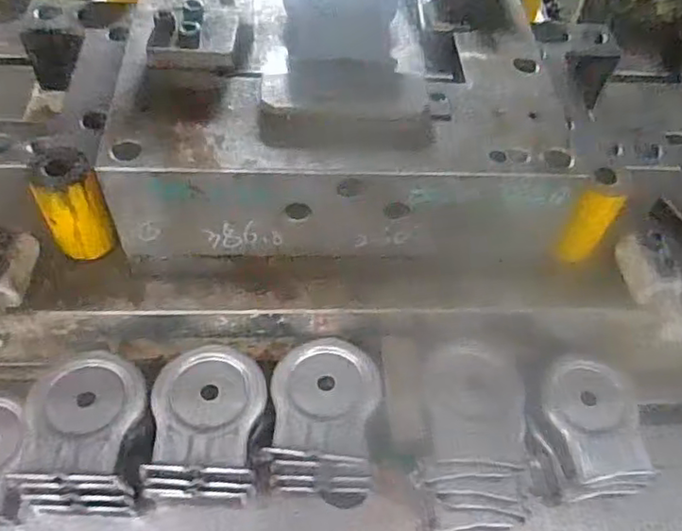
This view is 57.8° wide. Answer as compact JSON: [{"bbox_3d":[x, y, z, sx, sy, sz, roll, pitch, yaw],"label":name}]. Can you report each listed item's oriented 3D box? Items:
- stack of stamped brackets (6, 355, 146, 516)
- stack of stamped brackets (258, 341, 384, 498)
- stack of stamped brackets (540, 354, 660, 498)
[{"bbox_3d":[-0.232,0.152,0.564,0.101,0.098,0.124,5,53,-2],"label":"stack of stamped brackets"},{"bbox_3d":[-0.017,0.151,0.596,0.102,0.090,0.134,7,53,0],"label":"stack of stamped brackets"},{"bbox_3d":[0.259,0.170,0.636,0.095,0.074,0.127,-4,54,-8],"label":"stack of stamped brackets"}]

